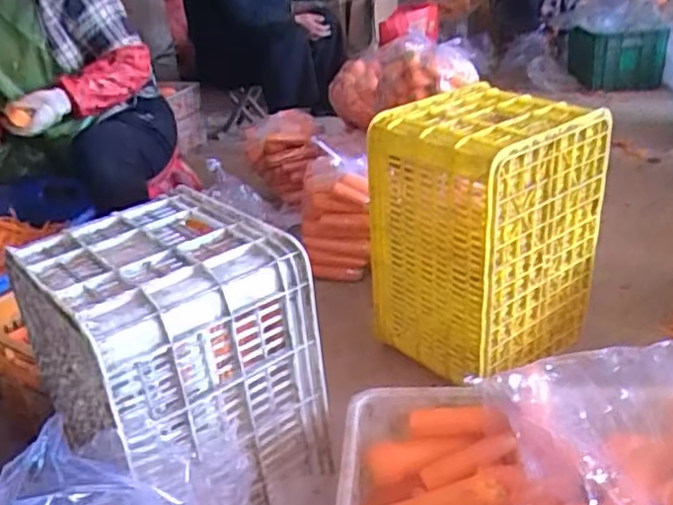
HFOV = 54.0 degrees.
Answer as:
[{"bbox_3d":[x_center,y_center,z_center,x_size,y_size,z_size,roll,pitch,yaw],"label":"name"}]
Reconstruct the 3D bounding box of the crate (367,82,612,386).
[{"bbox_3d":[0.295,-0.037,1.324,0.368,0.495,0.309,-23,32,-30],"label":"crate"}]

